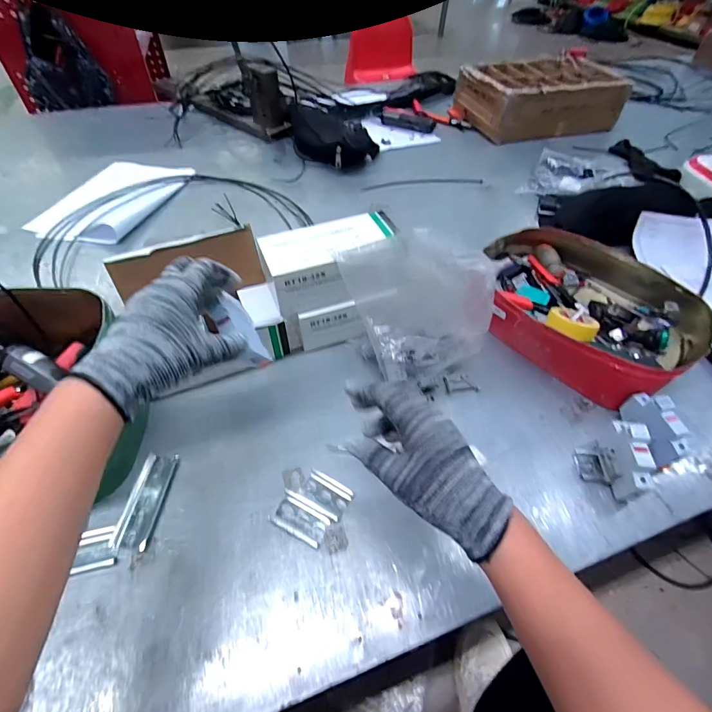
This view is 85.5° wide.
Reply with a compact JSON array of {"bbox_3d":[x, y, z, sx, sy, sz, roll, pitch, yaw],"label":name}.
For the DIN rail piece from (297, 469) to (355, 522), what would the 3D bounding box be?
[{"bbox_3d":[-0.034,0.151,0.421,0.053,0.004,0.037,27,56,20],"label":"DIN rail piece"}]

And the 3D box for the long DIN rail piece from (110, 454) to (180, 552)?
[{"bbox_3d":[-0.230,0.157,0.422,0.036,0.009,0.100,3,51,2],"label":"long DIN rail piece"}]

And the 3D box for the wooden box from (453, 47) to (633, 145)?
[{"bbox_3d":[0.508,-0.723,1.080,0.392,0.119,0.251,-9,52,-8],"label":"wooden box"}]

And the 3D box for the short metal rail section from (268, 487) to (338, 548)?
[{"bbox_3d":[-0.057,0.172,0.410,0.062,0.007,0.038,25,55,19],"label":"short metal rail section"}]

